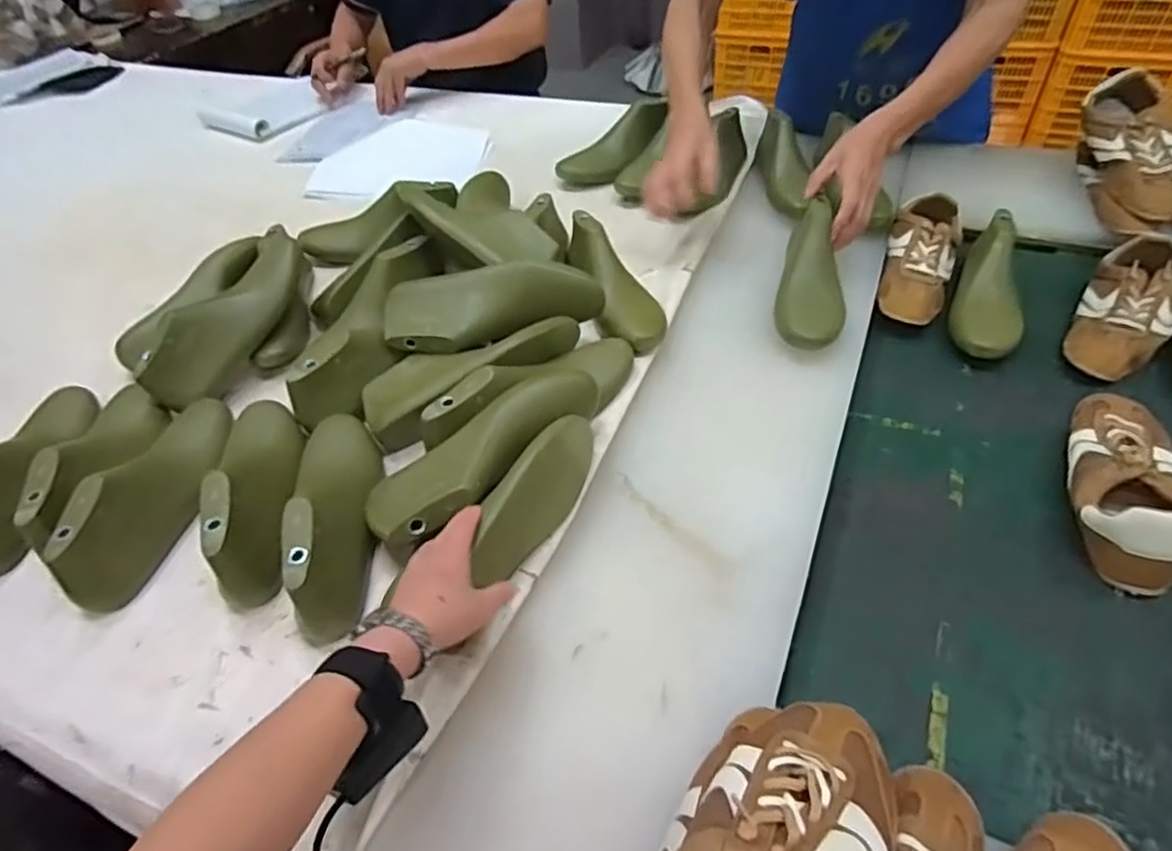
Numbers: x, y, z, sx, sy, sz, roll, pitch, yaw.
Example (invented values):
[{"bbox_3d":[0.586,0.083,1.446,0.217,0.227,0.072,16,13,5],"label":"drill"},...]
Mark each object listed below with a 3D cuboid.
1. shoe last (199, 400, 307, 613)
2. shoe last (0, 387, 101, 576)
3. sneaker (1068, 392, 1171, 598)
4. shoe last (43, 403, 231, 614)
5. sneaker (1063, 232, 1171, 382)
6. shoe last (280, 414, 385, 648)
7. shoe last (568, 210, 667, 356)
[{"bbox_3d":[-0.334,0.049,0.675,0.088,0.092,0.246,-18,47,-9],"label":"shoe last"},{"bbox_3d":[-0.599,0.039,0.711,0.100,0.083,0.245,-18,47,-9],"label":"shoe last"},{"bbox_3d":[0.535,0.044,0.658,0.102,0.066,0.238,15,50,18],"label":"sneaker"},{"bbox_3d":[-0.438,0.049,0.688,0.074,0.084,0.263,-5,47,4],"label":"shoe last"},{"bbox_3d":[0.667,-0.144,0.821,0.101,0.077,0.231,28,55,28],"label":"sneaker"},{"bbox_3d":[-0.241,0.071,0.649,0.083,0.089,0.245,-14,47,-5],"label":"shoe last"},{"bbox_3d":[0.039,-0.189,0.862,0.079,0.078,0.238,-15,47,-6],"label":"shoe last"}]

